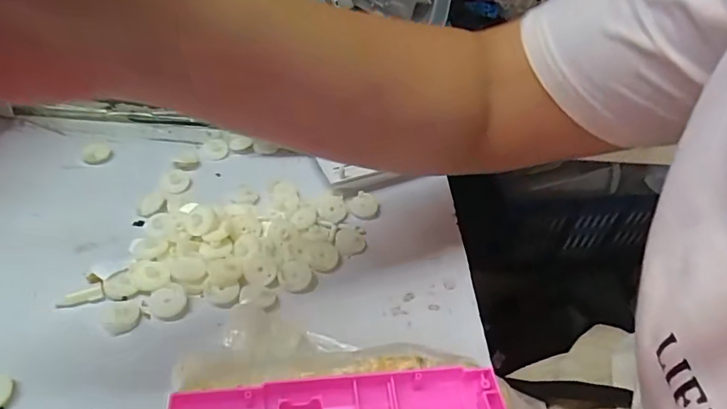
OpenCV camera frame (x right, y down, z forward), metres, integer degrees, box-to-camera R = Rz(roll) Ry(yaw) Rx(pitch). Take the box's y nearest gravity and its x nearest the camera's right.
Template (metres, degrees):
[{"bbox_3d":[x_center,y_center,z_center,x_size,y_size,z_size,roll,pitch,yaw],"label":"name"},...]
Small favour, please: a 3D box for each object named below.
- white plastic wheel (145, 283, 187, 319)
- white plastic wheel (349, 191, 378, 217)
[{"bbox_3d":[-0.130,0.064,0.311,0.025,0.010,0.021,-9,43,-19],"label":"white plastic wheel"},{"bbox_3d":[0.000,0.001,0.401,0.023,0.004,0.023,3,63,-7],"label":"white plastic wheel"}]

